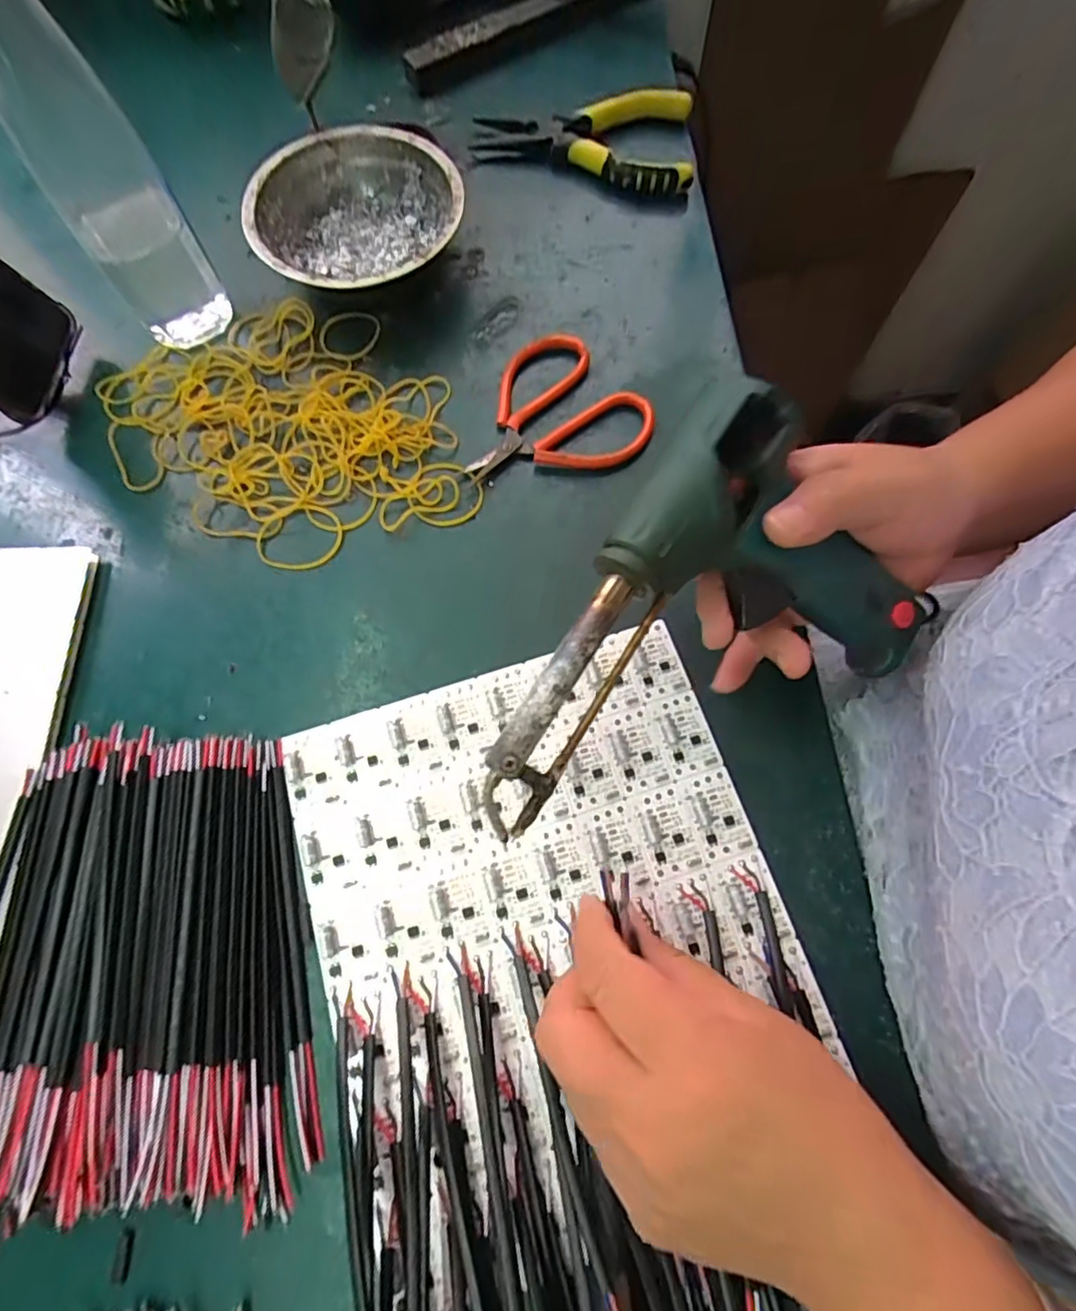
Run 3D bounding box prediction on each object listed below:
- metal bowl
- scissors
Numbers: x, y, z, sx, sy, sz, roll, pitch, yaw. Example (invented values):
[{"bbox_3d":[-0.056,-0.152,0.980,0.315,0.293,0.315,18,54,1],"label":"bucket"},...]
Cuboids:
[{"bbox_3d":[-0.110,-0.263,0.365,0.123,0.045,0.123,0,73,-1],"label":"metal bowl"},{"bbox_3d":[0.009,-0.149,0.343,0.105,0.011,0.089,-7,73,-4],"label":"scissors"}]

